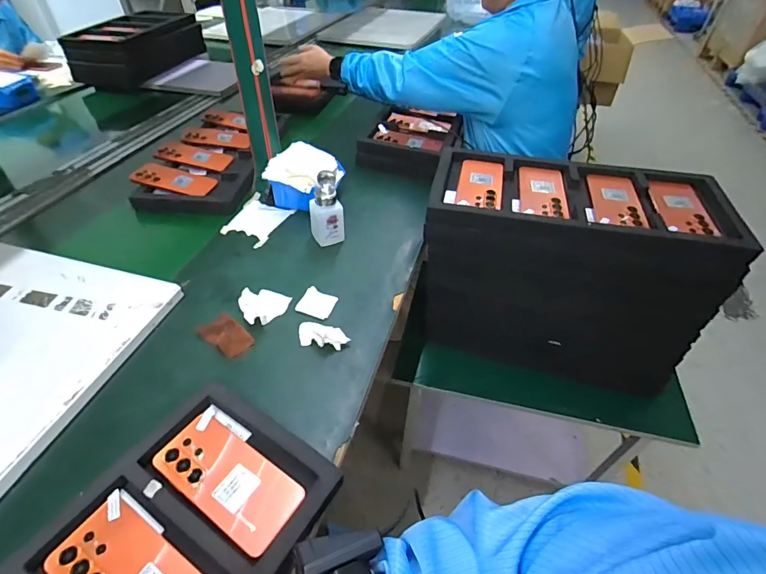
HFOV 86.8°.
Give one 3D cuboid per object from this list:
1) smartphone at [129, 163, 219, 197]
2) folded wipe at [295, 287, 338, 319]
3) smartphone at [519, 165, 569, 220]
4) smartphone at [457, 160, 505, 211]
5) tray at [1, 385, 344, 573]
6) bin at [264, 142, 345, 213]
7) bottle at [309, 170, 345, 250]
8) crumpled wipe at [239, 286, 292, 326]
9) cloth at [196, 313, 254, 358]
[{"bbox_3d":[-0.467,-0.242,0.915,0.170,0.012,0.073,14,50,-6],"label":"smartphone"},{"bbox_3d":[-0.108,0.026,0.670,0.056,0.011,0.053,15,45,13],"label":"folded wipe"},{"bbox_3d":[0.282,-0.170,0.718,0.077,0.014,0.155,9,44,7],"label":"smartphone"},{"bbox_3d":[0.177,-0.190,0.730,0.078,0.006,0.149,10,44,8],"label":"smartphone"},{"bbox_3d":[-0.261,0.314,0.354,0.215,0.037,0.488,26,49,21],"label":"tray"},{"bbox_3d":[-0.165,-0.234,0.861,0.129,0.097,0.124,15,45,13],"label":"bin"},{"bbox_3d":[-0.106,-0.141,0.753,0.052,0.145,0.050,-23,49,-24],"label":"bottle"},{"bbox_3d":[-0.196,0.030,0.658,0.077,0.012,0.070,10,44,8],"label":"crumpled wipe"},{"bbox_3d":[-0.239,0.075,0.620,0.078,0.011,0.052,33,52,28],"label":"cloth"}]

